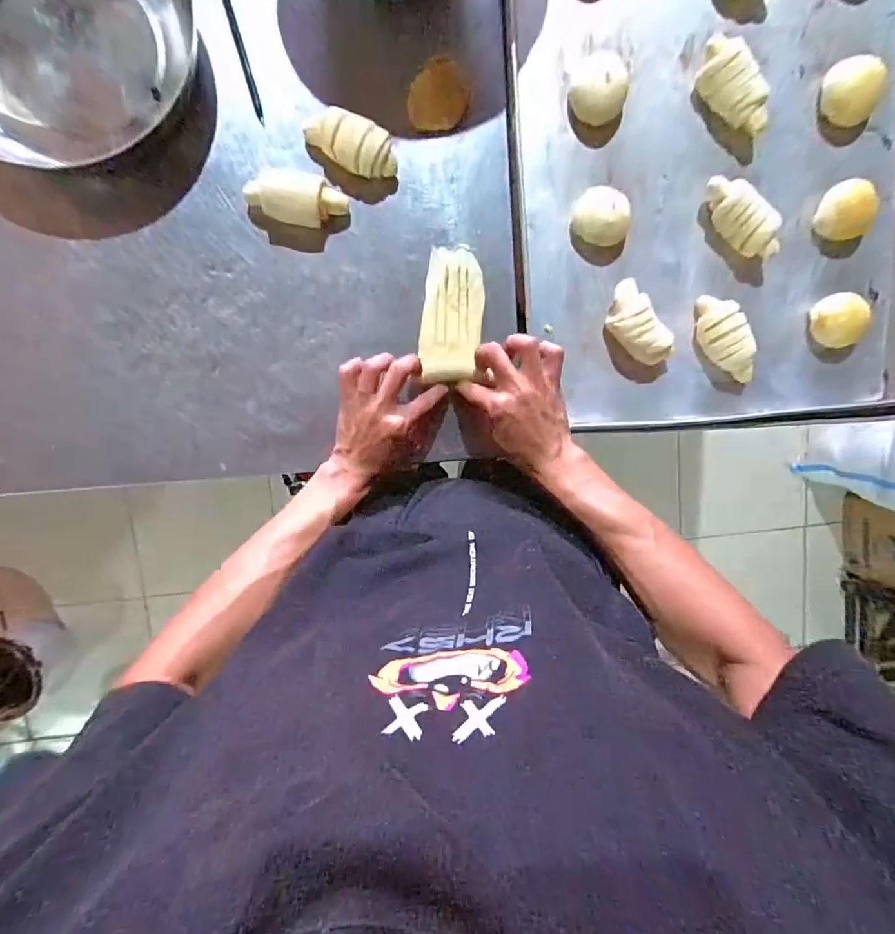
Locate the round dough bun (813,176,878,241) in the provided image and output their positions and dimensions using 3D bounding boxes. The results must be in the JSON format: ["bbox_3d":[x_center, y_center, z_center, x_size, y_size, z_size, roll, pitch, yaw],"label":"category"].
[{"bbox_3d":[0.424,-0.274,0.515,0.058,0.027,0.057,0,98,-2],"label":"round dough bun"}]

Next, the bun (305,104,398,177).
[{"bbox_3d":[-0.093,-0.318,0.468,0.093,0.033,0.051,29,96,-6],"label":"bun"}]

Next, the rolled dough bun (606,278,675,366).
[{"bbox_3d":[0.198,-0.148,0.502,0.050,0.046,0.094,-34,98,2],"label":"rolled dough bun"}]

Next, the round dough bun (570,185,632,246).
[{"bbox_3d":[0.155,-0.254,0.487,0.054,0.037,0.055,0,98,-2],"label":"round dough bun"}]

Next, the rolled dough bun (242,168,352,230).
[{"bbox_3d":[-0.148,-0.266,0.474,0.098,0.037,0.048,16,97,-4],"label":"rolled dough bun"}]

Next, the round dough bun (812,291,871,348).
[{"bbox_3d":[0.435,-0.163,0.532,0.064,0.030,0.058,-8,98,-1],"label":"round dough bun"}]

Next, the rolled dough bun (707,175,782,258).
[{"bbox_3d":[0.305,-0.258,0.499,0.038,0.040,0.098,-41,97,3],"label":"rolled dough bun"}]

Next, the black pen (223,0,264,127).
[{"bbox_3d":[-0.205,-0.415,0.472,0.008,0.004,0.141,-15,99,-1],"label":"black pen"}]

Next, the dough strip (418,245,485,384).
[{"bbox_3d":[0.006,-0.160,0.508,0.063,0.009,0.140,5,89,-4],"label":"dough strip"}]

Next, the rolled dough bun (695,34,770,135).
[{"bbox_3d":[0.284,-0.375,0.480,0.043,0.034,0.092,-30,98,2],"label":"rolled dough bun"}]

